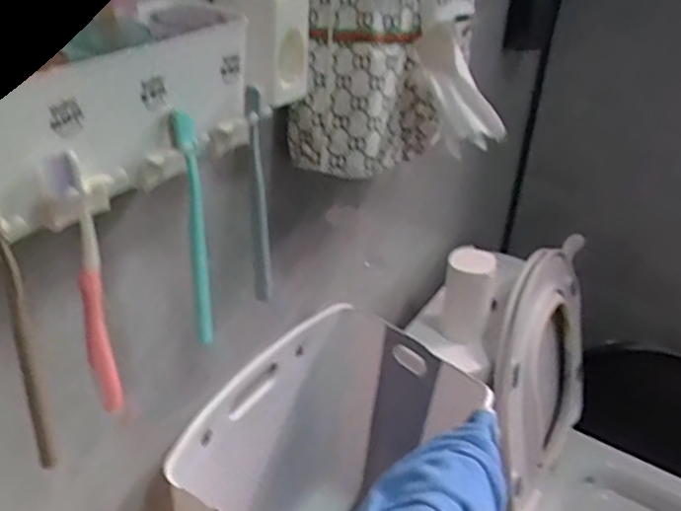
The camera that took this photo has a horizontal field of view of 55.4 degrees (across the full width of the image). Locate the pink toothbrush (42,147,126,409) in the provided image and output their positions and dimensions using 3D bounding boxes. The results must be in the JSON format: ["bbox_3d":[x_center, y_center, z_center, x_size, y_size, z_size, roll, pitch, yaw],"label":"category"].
[{"bbox_3d":[-0.147,0.022,0.379,0.017,0.172,0.012,-17,37,-29],"label":"pink toothbrush"}]

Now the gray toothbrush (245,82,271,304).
[{"bbox_3d":[-0.062,-0.039,0.490,0.015,0.175,0.019,-6,33,-14],"label":"gray toothbrush"}]

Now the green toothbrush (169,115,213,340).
[{"bbox_3d":[-0.100,-0.012,0.439,0.015,0.169,0.014,-9,34,-18],"label":"green toothbrush"}]

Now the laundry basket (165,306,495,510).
[{"bbox_3d":[-0.009,0.310,0.769,0.253,0.344,0.337,24,37,29],"label":"laundry basket"}]

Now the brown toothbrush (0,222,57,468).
[{"bbox_3d":[-0.172,0.046,0.347,0.019,0.175,0.014,-18,38,-31],"label":"brown toothbrush"}]

